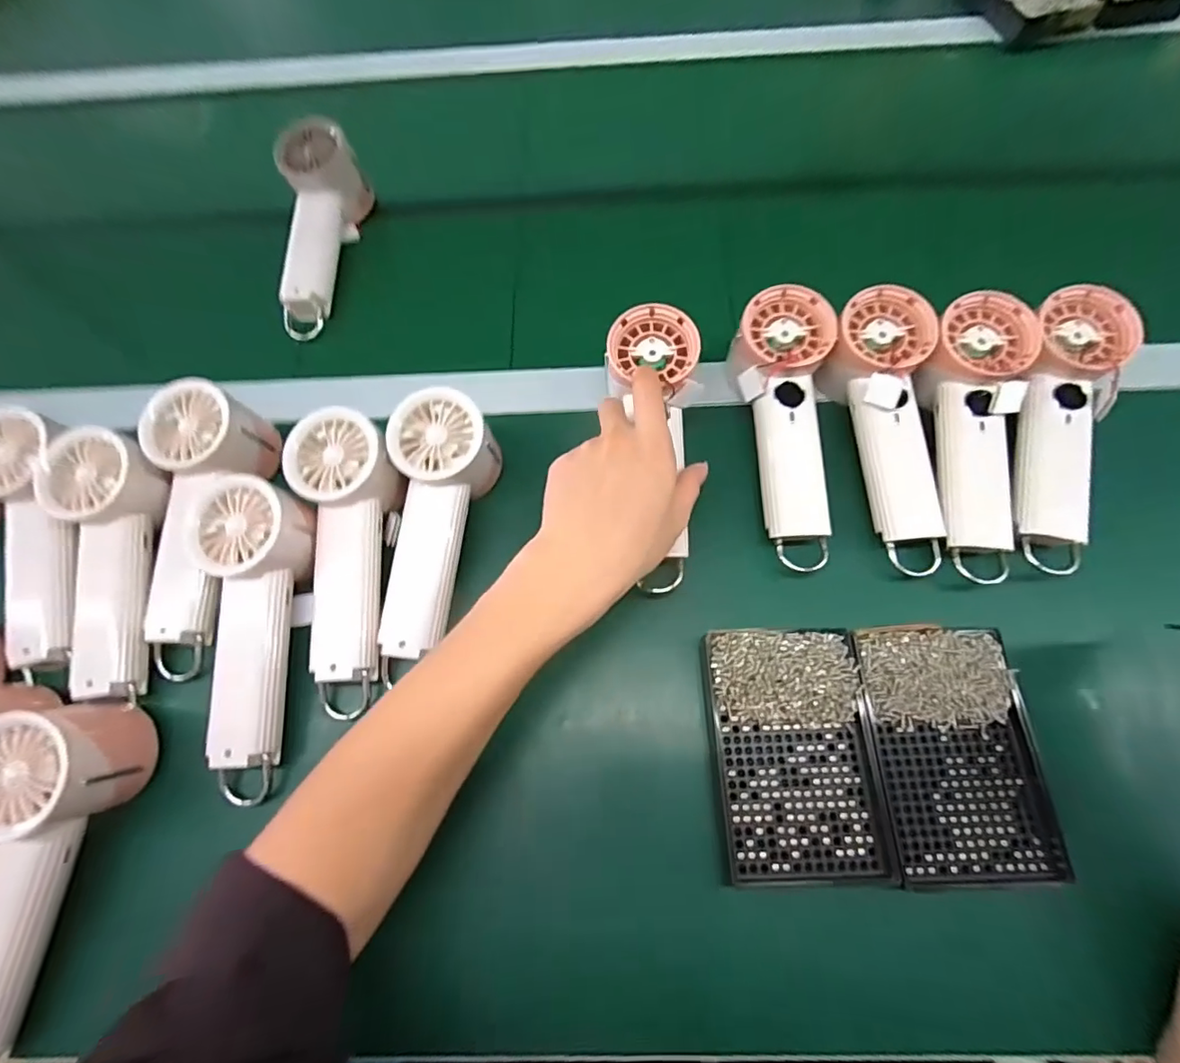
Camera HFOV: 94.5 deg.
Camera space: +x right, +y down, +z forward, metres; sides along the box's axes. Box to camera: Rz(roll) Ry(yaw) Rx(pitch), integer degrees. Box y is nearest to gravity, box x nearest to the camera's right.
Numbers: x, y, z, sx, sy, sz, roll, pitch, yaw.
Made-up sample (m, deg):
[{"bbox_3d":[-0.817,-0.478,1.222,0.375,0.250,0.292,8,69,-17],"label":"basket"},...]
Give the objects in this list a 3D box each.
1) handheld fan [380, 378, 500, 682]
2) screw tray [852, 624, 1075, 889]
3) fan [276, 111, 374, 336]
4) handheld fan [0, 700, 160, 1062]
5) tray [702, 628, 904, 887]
[{"bbox_3d":[-0.104,0.000,0.366,0.060,0.045,0.177,7,84,4],"label":"handheld fan"},{"bbox_3d":[0.206,0.122,0.309,0.087,0.017,0.134,-4,68,2],"label":"screw tray"},{"bbox_3d":[-0.243,-0.263,0.489,0.057,0.056,0.185,3,82,2],"label":"fan"},{"bbox_3d":[-0.306,0.194,0.301,0.060,0.070,0.183,8,81,4],"label":"handheld fan"},{"bbox_3d":[0.118,0.125,0.312,0.089,0.014,0.134,-4,68,2],"label":"tray"}]

